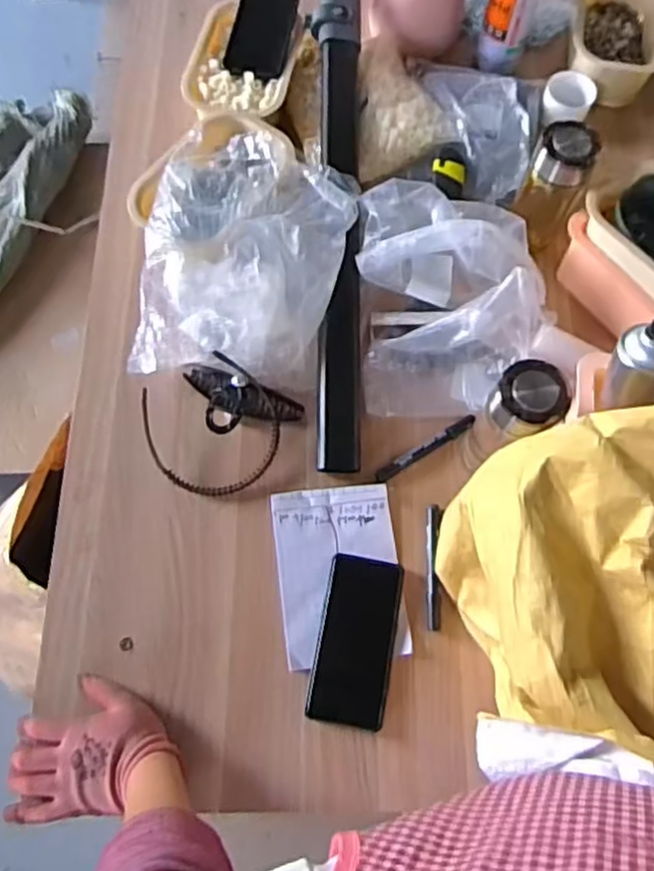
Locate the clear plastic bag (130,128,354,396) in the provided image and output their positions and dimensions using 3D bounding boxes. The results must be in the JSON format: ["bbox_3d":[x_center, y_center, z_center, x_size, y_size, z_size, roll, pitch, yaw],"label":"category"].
[{"bbox_3d":[-0.092,-0.208,0.802,0.220,0.099,0.305,12,69,2],"label":"clear plastic bag"}]

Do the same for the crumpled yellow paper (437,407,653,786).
[{"bbox_3d":[0.236,0.155,0.601,0.239,0.234,0.288,0,69,-2],"label":"crumpled yellow paper"}]

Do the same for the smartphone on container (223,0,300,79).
[{"bbox_3d":[-0.083,-0.538,0.898,0.080,0.010,0.164,8,74,10],"label":"smartphone on container"}]

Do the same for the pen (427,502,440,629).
[{"bbox_3d":[0.112,0.136,0.723,0.013,0.015,0.131,4,69,-1],"label":"pen"}]

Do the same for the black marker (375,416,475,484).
[{"bbox_3d":[0.110,0.013,0.768,0.126,0.017,0.015,-30,73,-13],"label":"black marker"}]

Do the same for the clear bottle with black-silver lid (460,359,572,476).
[{"bbox_3d":[0.185,-0.011,0.696,0.065,0.181,0.064,31,71,9],"label":"clear bottle with black-silver lid"}]

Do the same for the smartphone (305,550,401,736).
[{"bbox_3d":[0.030,0.208,0.702,0.077,0.007,0.165,10,69,2],"label":"smartphone"}]

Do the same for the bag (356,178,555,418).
[{"bbox_3d":[0.143,-0.168,0.786,0.207,0.110,0.259,-4,69,-4],"label":"bag"}]

